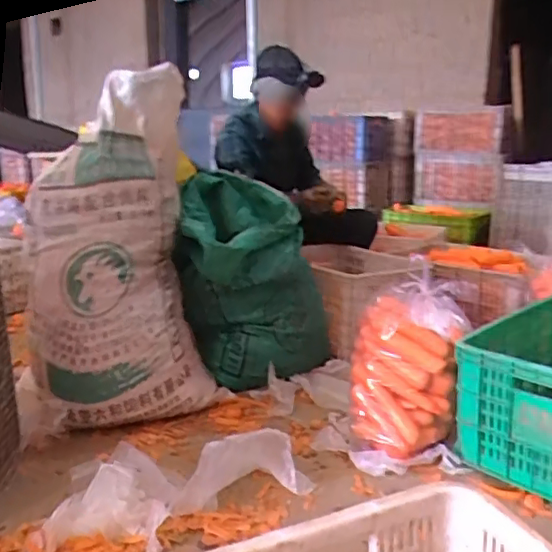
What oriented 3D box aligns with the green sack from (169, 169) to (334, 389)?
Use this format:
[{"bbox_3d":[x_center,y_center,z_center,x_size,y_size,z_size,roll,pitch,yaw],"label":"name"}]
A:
[{"bbox_3d":[-0.053,0.009,1.610,0.398,0.493,0.350,-1,13,-1],"label":"green sack"}]

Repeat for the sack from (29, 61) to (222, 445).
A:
[{"bbox_3d":[-0.369,-0.056,1.372,0.402,0.741,0.228,-5,14,-18],"label":"sack"}]

